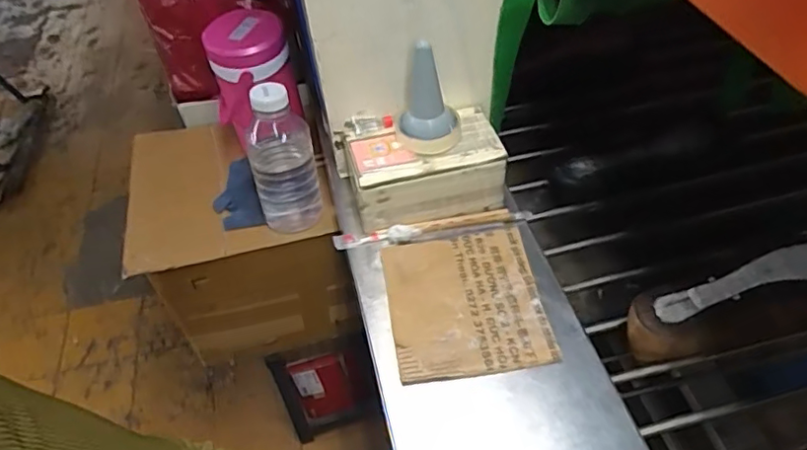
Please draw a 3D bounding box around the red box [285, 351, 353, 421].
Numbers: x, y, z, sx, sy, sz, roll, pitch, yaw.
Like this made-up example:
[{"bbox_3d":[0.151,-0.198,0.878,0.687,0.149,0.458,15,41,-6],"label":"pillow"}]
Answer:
[{"bbox_3d":[-0.172,0.352,1.263,0.117,0.232,0.034,-16,48,-10],"label":"red box"}]

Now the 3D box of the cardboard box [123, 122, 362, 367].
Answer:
[{"bbox_3d":[-0.284,0.011,1.081,0.310,0.313,0.347,-12,47,-7],"label":"cardboard box"}]

